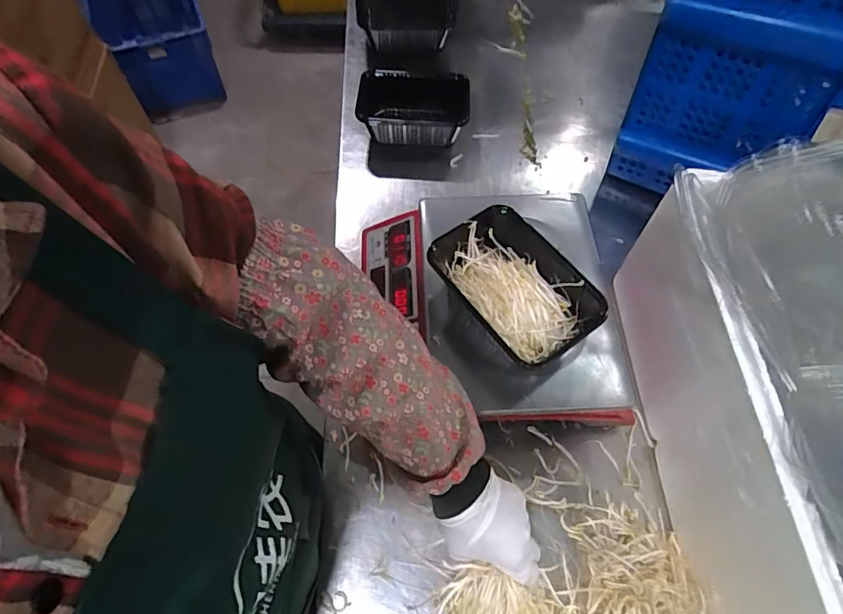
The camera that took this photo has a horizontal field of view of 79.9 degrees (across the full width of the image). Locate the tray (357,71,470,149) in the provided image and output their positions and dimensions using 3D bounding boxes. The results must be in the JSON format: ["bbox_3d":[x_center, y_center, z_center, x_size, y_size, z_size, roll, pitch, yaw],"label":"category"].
[{"bbox_3d":[-0.012,-0.328,0.847,0.180,0.072,0.124,2,61,0],"label":"tray"}]

